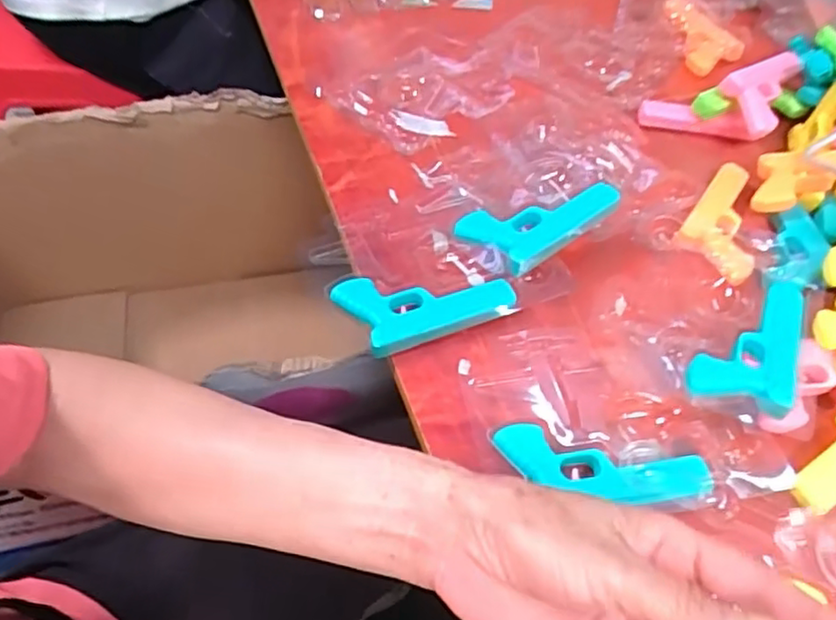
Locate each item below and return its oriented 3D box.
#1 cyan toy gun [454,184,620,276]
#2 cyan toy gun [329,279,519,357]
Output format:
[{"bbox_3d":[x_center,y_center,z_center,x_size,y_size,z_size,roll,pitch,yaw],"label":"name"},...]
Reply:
[{"bbox_3d":[0.088,-0.070,0.475,0.107,0.013,0.063,-35,64,-16],"label":"cyan toy gun"},{"bbox_3d":[0.004,-0.008,0.456,0.112,0.013,0.061,-18,56,-16],"label":"cyan toy gun"}]

